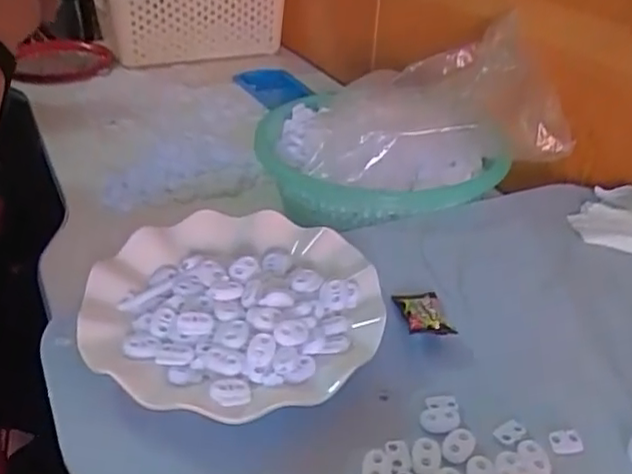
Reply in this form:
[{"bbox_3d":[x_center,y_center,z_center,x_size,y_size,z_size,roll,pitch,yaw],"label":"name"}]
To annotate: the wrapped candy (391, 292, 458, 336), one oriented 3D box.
[{"bbox_3d":[0.071,0.049,0.428,0.029,0.011,0.046,-5,33,-10],"label":"wrapped candy"}]

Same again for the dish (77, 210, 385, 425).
[{"bbox_3d":[-0.050,0.044,0.415,0.174,0.029,0.177,1,32,-1],"label":"dish"}]

